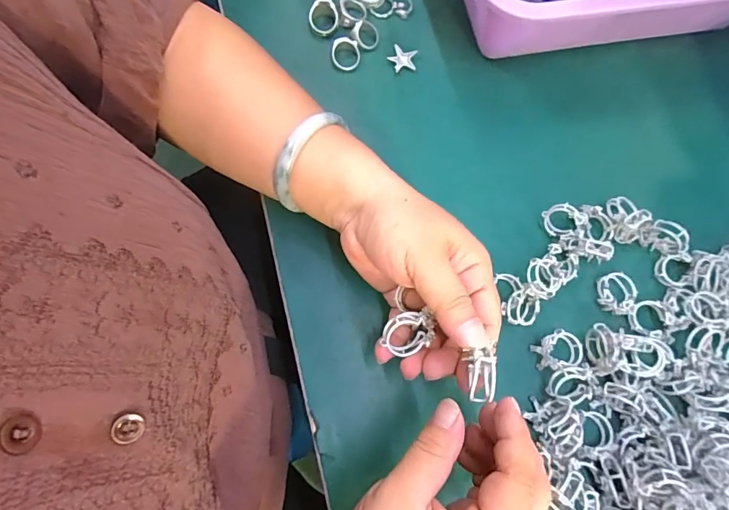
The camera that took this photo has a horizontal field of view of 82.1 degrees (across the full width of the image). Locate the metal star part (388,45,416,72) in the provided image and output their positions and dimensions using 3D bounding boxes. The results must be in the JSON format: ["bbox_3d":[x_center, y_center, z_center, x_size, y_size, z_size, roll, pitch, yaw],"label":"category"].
[{"bbox_3d":[0.031,-0.161,0.345,0.023,0.006,0.024,19,76,1],"label":"metal star part"}]

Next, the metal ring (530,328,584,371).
[{"bbox_3d":[0.135,0.065,0.290,0.035,0.013,0.025,-9,77,-6],"label":"metal ring"}]

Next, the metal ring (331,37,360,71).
[{"bbox_3d":[-0.015,-0.162,0.338,0.024,0.004,0.026,-2,97,-15],"label":"metal ring"}]

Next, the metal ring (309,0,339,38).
[{"bbox_3d":[-0.033,-0.194,0.342,0.027,0.012,0.027,-2,110,-7],"label":"metal ring"}]

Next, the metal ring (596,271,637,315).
[{"bbox_3d":[0.184,0.027,0.306,0.026,0.008,0.031,35,77,5],"label":"metal ring"}]

